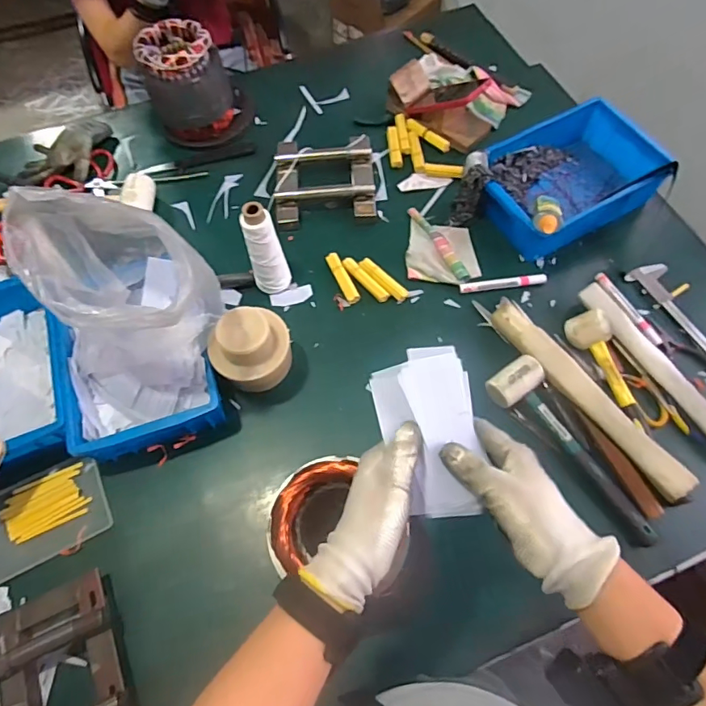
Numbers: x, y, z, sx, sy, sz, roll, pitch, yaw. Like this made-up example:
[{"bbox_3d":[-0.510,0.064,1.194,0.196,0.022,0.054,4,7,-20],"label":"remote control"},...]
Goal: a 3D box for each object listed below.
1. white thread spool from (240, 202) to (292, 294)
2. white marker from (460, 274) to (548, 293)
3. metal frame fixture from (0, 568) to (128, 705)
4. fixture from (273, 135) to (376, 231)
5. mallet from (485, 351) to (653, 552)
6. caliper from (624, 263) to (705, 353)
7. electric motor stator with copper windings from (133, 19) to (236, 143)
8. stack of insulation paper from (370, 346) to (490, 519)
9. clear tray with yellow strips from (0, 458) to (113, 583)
[{"bbox_3d":[-0.135,-0.152,0.749,0.050,0.178,0.048,-1,65,1],"label":"white thread spool"},{"bbox_3d":[0.247,-0.116,0.793,0.142,0.012,0.018,-6,65,-1],"label":"white marker"},{"bbox_3d":[-0.342,0.384,0.562,0.142,0.047,0.206,-24,67,-9],"label":"metal frame fixture"},{"bbox_3d":[-0.058,-0.321,0.892,0.193,0.047,0.192,-5,65,0],"label":"fixture"},{"bbox_3d":[0.303,0.130,0.660,0.076,0.045,0.285,-33,69,-13],"label":"mallet"},{"bbox_3d":[0.524,-0.050,0.747,0.062,0.019,0.229,-24,67,-9],"label":"caliper"},{"bbox_3d":[-0.317,-0.519,0.933,0.147,0.162,0.132,-20,66,-7],"label":"electric motor stator with copper windings"},{"bbox_3d":[0.063,0.066,0.409,0.080,0.020,0.140,-6,83,-2],"label":"stack of insulation paper"},{"bbox_3d":[-0.430,0.225,0.665,0.174,0.017,0.117,-27,68,-10],"label":"clear tray with yellow strips"}]

